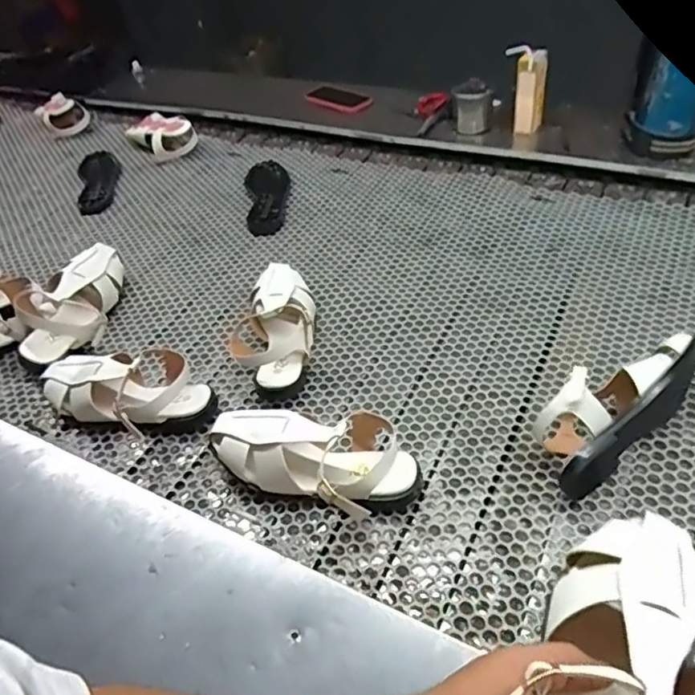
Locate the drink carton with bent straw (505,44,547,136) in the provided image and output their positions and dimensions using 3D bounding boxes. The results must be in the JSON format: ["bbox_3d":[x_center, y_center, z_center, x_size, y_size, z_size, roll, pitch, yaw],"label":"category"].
[{"bbox_3d":[0.345,-0.501,1.123,0.079,0.140,0.074,6,48,14],"label":"drink carton with bent straw"}]

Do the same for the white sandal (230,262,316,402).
[{"bbox_3d":[-0.102,-0.028,0.786,0.110,0.087,0.204,-6,43,1],"label":"white sandal"}]

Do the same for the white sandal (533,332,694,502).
[{"bbox_3d":[0.297,0.058,0.620,0.206,0.104,0.070,-29,47,-22],"label":"white sandal"}]

